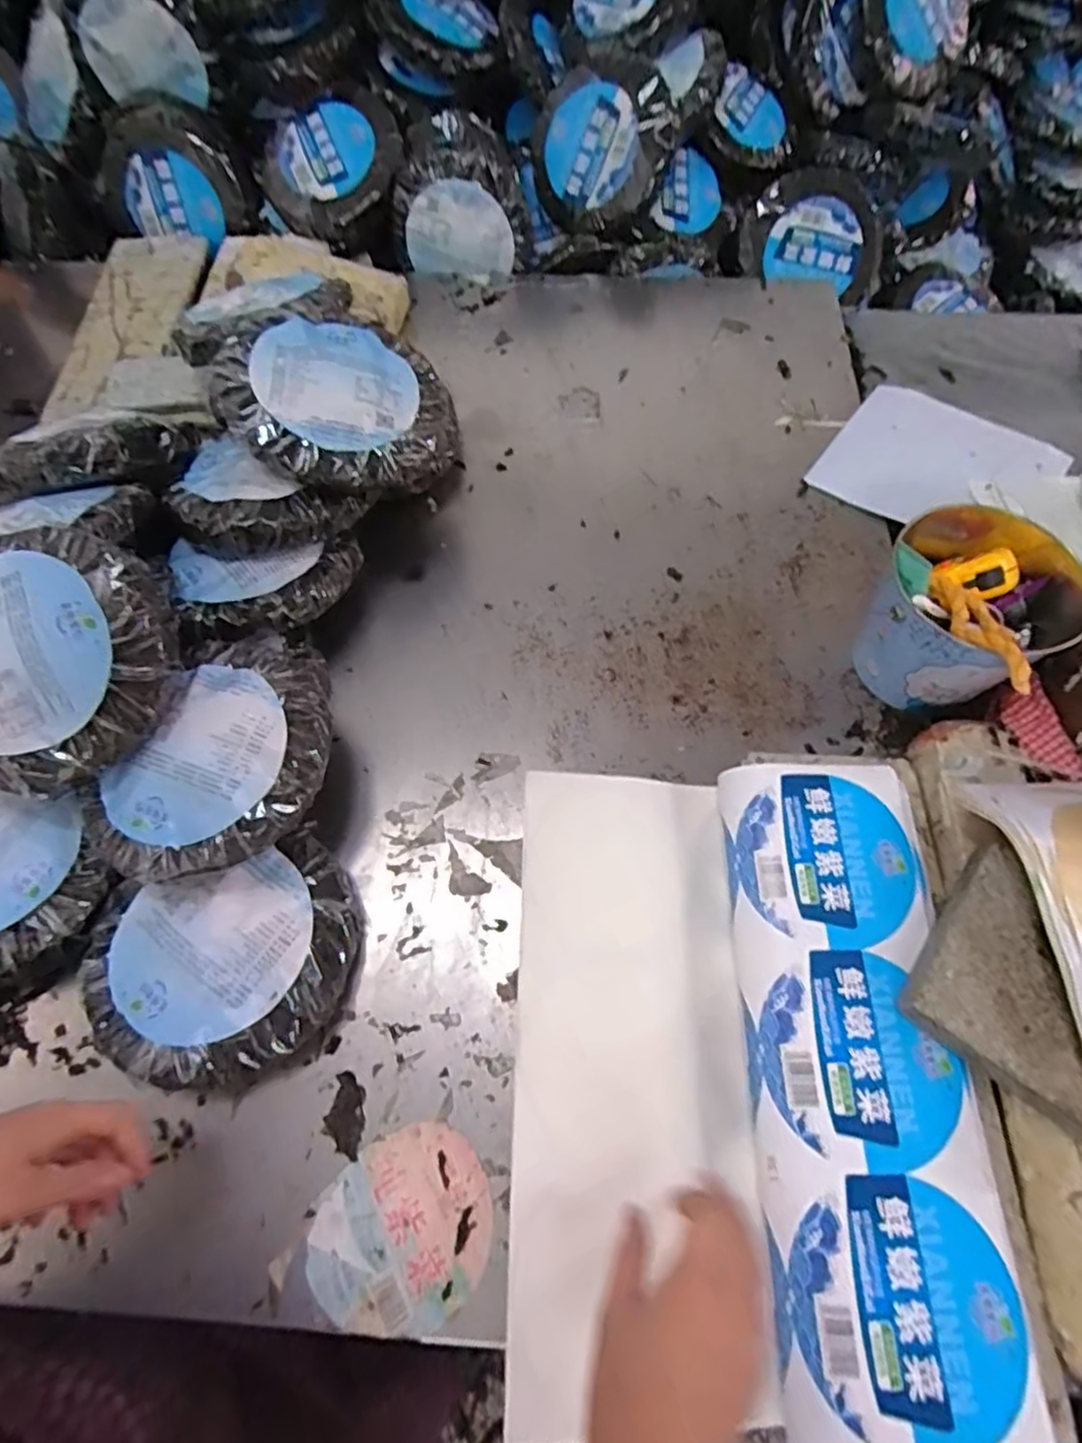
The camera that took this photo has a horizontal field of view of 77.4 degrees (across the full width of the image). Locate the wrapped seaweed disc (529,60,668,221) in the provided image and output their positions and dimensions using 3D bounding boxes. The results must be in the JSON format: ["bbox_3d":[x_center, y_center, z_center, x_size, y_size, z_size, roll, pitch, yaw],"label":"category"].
[{"bbox_3d":[0.080,-0.804,0.929,0.188,0.046,0.200,6,105,26],"label":"wrapped seaweed disc"}]

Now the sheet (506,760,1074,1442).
[{"bbox_3d":[0.143,0.239,0.493,0.322,0.059,0.419,-2,61,3],"label":"sheet"}]

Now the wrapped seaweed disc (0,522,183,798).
[{"bbox_3d":[-0.381,-0.048,0.508,0.195,0.030,0.188,0,88,-2],"label":"wrapped seaweed disc"}]

